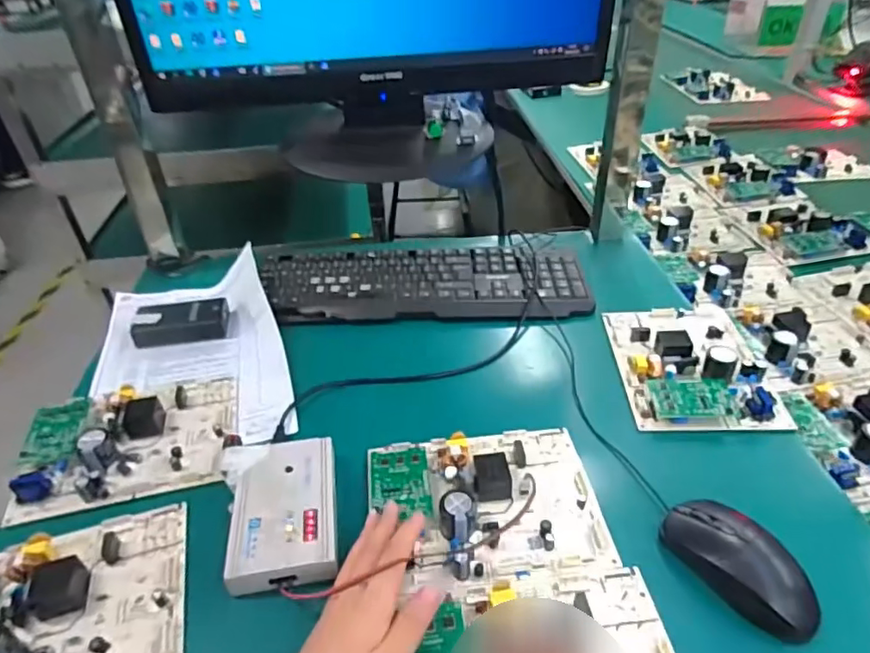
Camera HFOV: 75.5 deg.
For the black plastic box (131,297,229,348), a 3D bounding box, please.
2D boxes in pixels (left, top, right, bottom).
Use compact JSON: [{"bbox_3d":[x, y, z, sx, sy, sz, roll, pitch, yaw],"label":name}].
[{"bbox_3d":[-0.304,-0.006,0.675,0.102,0.034,0.049,-12,38,-11],"label":"black plastic box"}]

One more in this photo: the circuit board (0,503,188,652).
[{"bbox_3d":[-0.279,0.204,0.400,0.183,0.033,0.138,-14,39,-14],"label":"circuit board"}]

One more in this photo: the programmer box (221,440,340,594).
[{"bbox_3d":[-0.122,0.150,0.461,0.080,0.021,0.125,-7,38,-6],"label":"programmer box"}]

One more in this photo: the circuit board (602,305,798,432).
[{"bbox_3d":[0.272,0.036,0.602,0.150,0.038,0.189,2,38,6],"label":"circuit board"}]

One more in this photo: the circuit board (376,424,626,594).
[{"bbox_3d":[0.041,0.138,0.465,0.182,0.033,0.139,-4,40,-5],"label":"circuit board"}]

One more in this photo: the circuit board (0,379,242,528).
[{"bbox_3d":[-0.287,0.101,0.534,0.184,0.034,0.137,-10,38,-9],"label":"circuit board"}]

